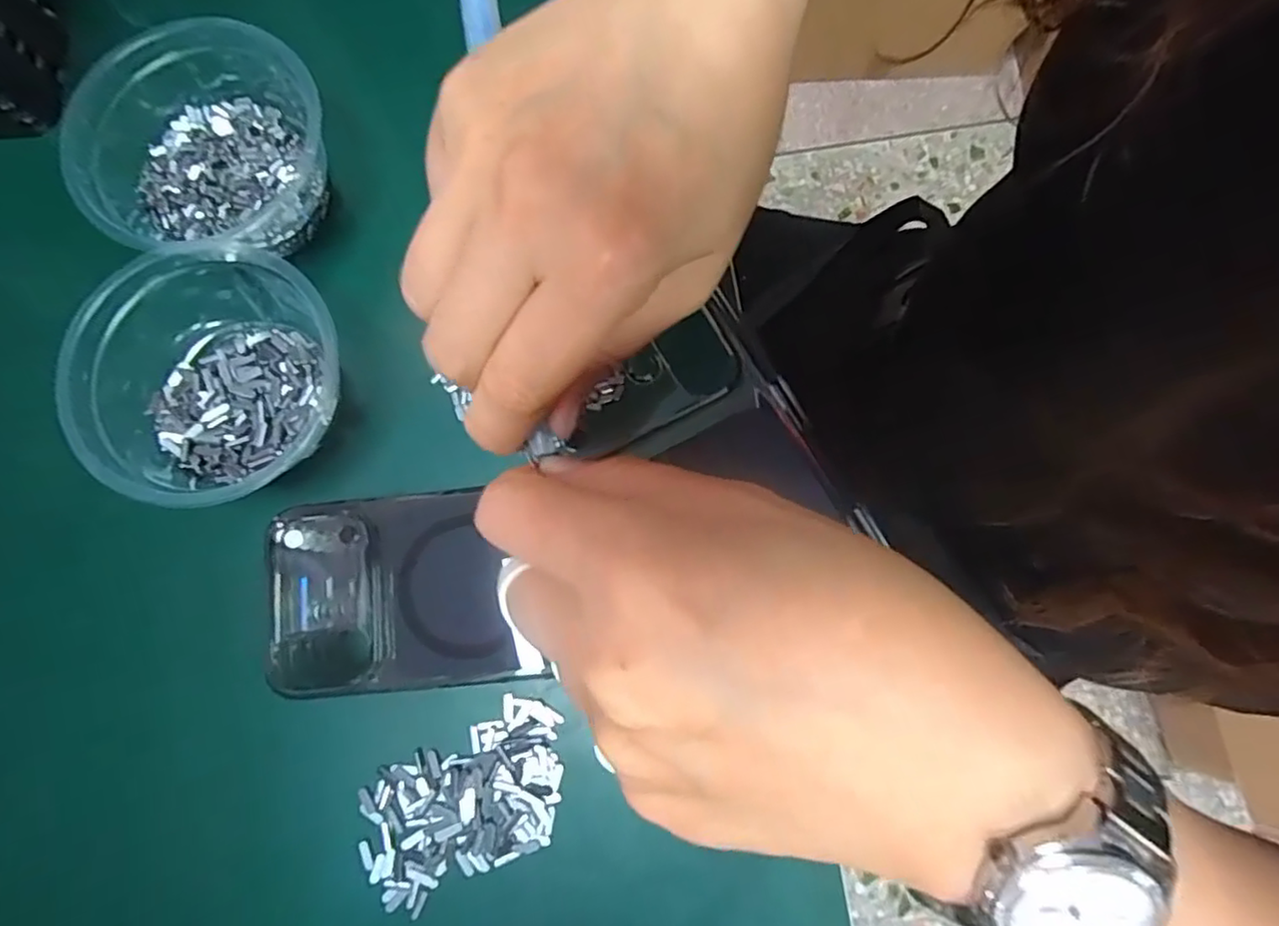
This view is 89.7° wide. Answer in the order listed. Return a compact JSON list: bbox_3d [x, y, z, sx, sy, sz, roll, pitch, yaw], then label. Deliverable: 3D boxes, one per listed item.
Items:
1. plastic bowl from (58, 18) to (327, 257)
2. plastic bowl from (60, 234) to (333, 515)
[{"bbox_3d":[-0.204,-0.151,0.300,0.102,0.041,0.093,3,80,1],"label":"plastic bowl"},{"bbox_3d":[-0.190,-0.037,0.283,0.114,0.042,0.100,-31,81,-5],"label":"plastic bowl"}]

